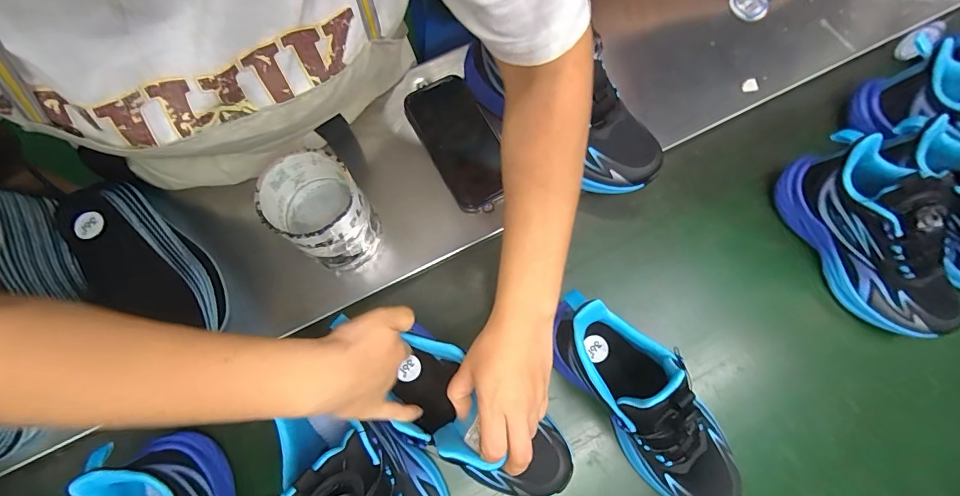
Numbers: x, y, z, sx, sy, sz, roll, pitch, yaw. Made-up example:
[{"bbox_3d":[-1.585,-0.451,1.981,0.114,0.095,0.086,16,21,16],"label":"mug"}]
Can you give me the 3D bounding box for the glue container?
[{"bbox_3d":[-0.151,-0.033,0.423,0.078,0.110,0.084,-31,77,-9],"label":"glue container"}]

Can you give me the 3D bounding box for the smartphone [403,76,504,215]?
[{"bbox_3d":[-0.023,-0.121,0.507,0.077,0.017,0.160,-26,78,-7],"label":"smartphone"}]

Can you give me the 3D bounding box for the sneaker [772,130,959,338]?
[{"bbox_3d":[0.428,-0.017,0.453,0.097,0.119,0.216,-30,78,-8],"label":"sneaker"}]

